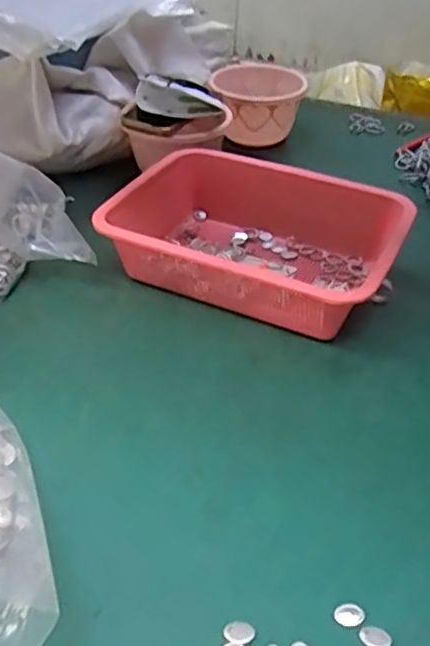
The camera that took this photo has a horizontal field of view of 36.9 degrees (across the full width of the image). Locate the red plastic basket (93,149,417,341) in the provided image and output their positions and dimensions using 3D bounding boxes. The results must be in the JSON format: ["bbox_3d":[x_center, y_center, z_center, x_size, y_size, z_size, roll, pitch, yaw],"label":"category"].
[{"bbox_3d":[0.048,-0.094,0.711,0.299,0.081,0.225,20,42,20],"label":"red plastic basket"}]

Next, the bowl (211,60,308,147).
[{"bbox_3d":[0.065,-0.347,1.005,0.131,0.078,0.159,1,39,-2],"label":"bowl"}]

